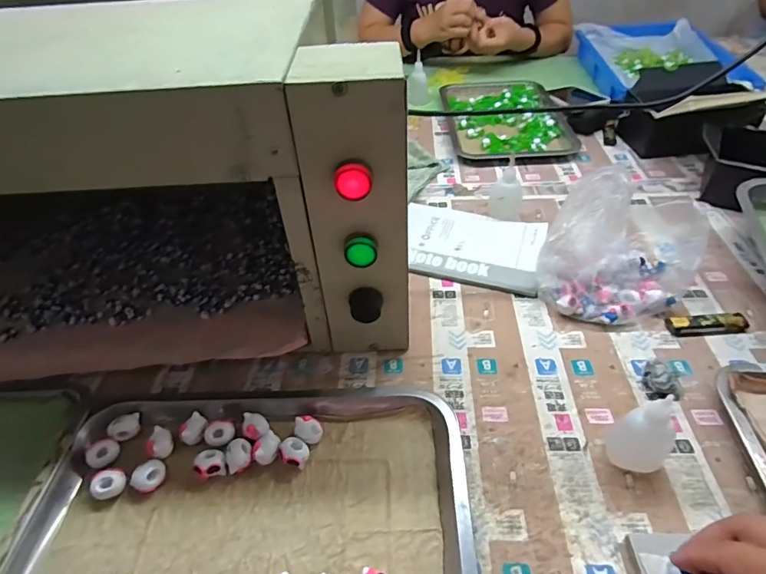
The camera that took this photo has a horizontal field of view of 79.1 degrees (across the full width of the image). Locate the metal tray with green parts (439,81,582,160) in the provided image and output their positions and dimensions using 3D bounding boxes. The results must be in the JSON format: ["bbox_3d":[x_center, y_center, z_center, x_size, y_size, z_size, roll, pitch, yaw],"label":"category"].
[{"bbox_3d":[0.224,-0.325,0.878,0.202,0.034,0.306,-2,43,1],"label":"metal tray with green parts"}]

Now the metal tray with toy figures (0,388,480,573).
[{"bbox_3d":[-0.106,0.195,0.351,0.340,0.028,0.270,-2,43,1],"label":"metal tray with toy figures"}]

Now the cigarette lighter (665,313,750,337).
[{"bbox_3d":[0.348,0.040,0.498,0.081,0.014,0.019,-3,43,0],"label":"cigarette lighter"}]

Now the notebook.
[{"bbox_3d":[0.115,-0.056,0.614,0.181,0.014,0.139,11,45,15],"label":"notebook"}]

